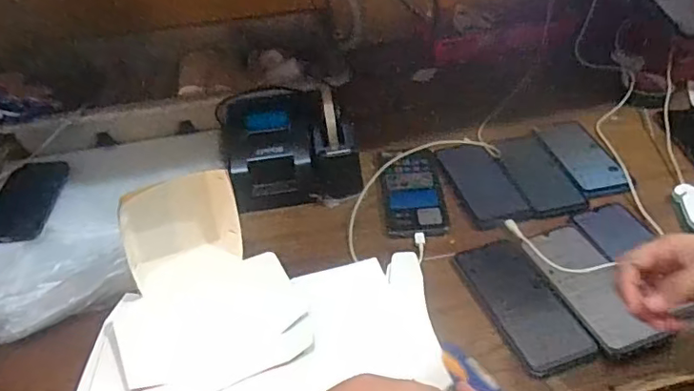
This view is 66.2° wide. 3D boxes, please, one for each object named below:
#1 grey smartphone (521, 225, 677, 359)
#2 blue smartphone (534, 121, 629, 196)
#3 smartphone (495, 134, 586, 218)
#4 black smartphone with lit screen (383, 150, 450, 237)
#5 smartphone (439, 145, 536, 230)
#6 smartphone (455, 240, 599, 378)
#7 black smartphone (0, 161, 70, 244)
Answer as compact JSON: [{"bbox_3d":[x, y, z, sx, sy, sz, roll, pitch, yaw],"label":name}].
[{"bbox_3d":[0.255,0.090,0.558,0.070,0.016,0.166,-13,44,-13],"label":"grey smartphone"},{"bbox_3d":[0.317,-0.055,0.720,0.072,0.014,0.161,-7,40,-4],"label":"blue smartphone"},{"bbox_3d":[0.256,-0.031,0.717,0.072,0.008,0.165,-7,40,-4],"label":"smartphone"},{"bbox_3d":[0.087,-0.005,0.689,0.074,0.009,0.158,0,42,0],"label":"black smartphone with lit screen"},{"bbox_3d":[0.179,-0.015,0.694,0.080,0.006,0.158,-9,40,-6],"label":"smartphone"},{"bbox_3d":[0.181,0.107,0.551,0.075,0.005,0.158,-14,40,-12],"label":"smartphone"},{"bbox_3d":[-0.403,0.007,0.667,0.069,0.009,0.126,13,54,-10],"label":"black smartphone"}]

